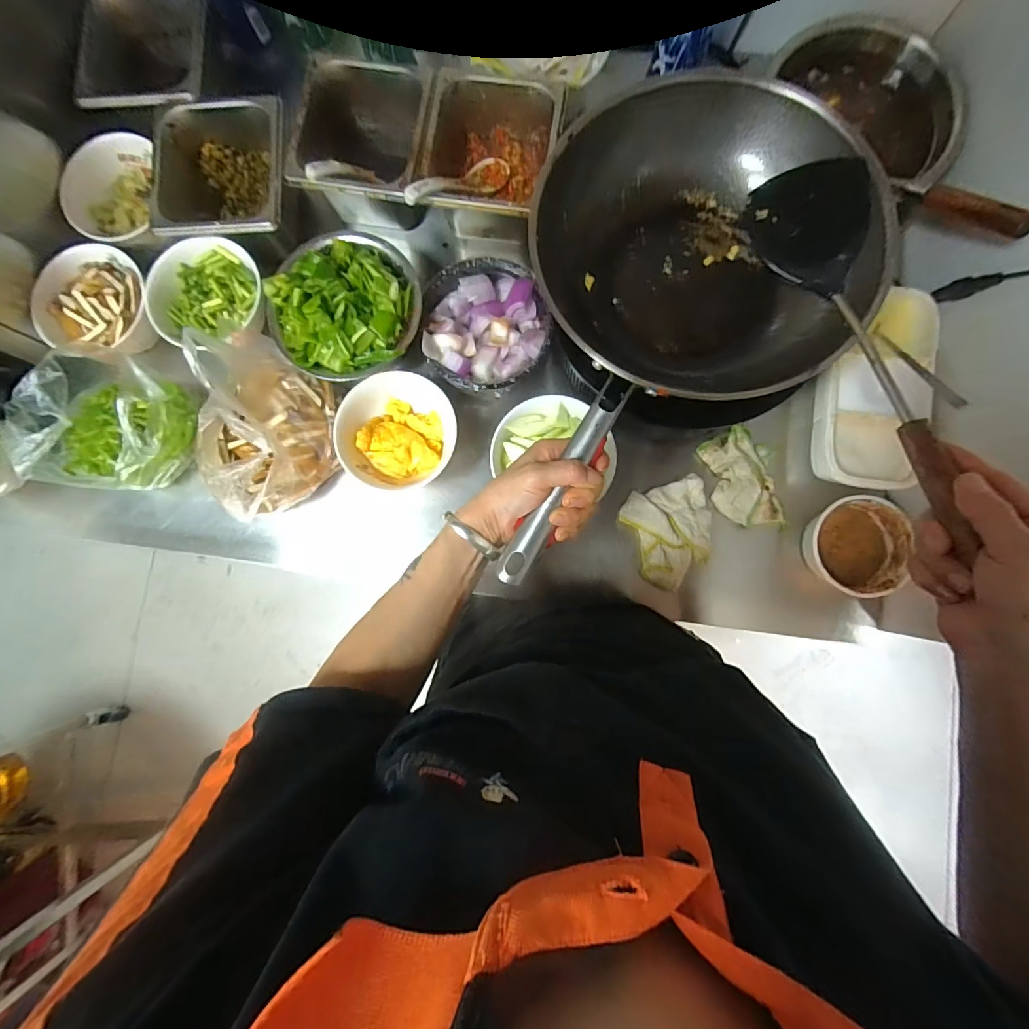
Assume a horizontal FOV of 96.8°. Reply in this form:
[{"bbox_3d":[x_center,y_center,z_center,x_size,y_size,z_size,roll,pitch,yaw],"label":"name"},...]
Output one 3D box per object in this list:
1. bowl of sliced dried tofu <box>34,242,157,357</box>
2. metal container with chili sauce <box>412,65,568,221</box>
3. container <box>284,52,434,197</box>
[{"bbox_3d":[-0.521,-0.263,0.601,0.158,0.071,0.141,21,85,4],"label":"bowl of sliced dried tofu"},{"bbox_3d":[-0.030,-0.430,0.568,0.152,0.081,0.181,10,85,3],"label":"metal container with chili sauce"},{"bbox_3d":[-0.184,-0.464,0.597,0.159,0.117,0.181,9,85,3],"label":"container"}]

